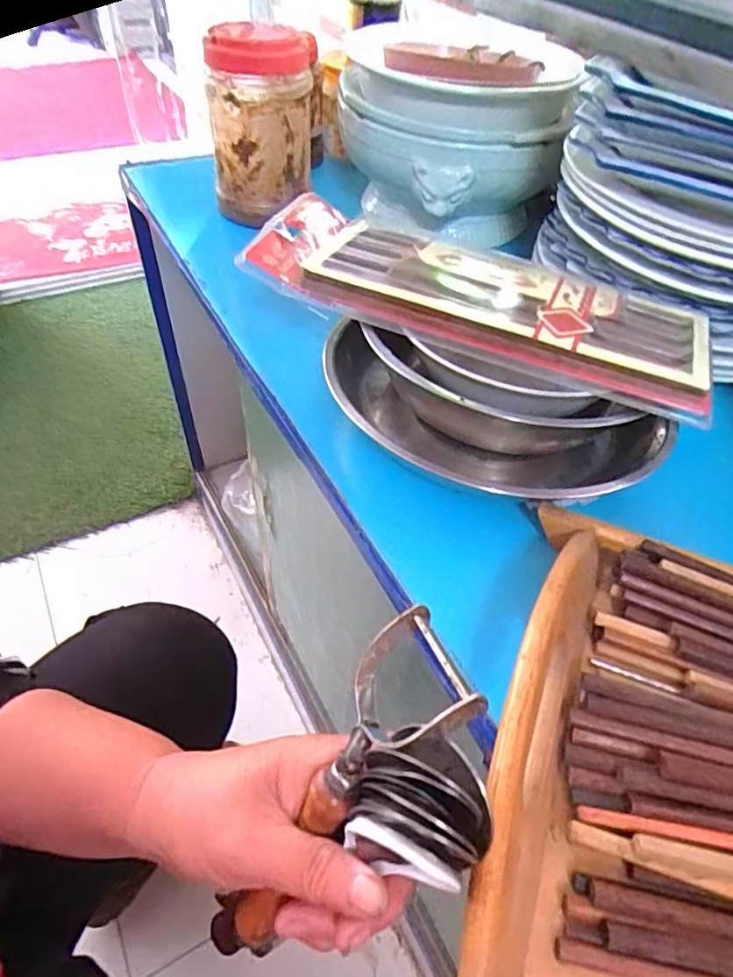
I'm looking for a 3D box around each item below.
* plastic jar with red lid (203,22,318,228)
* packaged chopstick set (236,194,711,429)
[{"bbox_3d":[-0.094,-0.321,0.526,0.092,0.143,0.101,-5,50,-9],"label":"plastic jar with red lid"},{"bbox_3d":[0.067,-0.132,0.379,0.304,0.020,0.115,23,51,15],"label":"packaged chopstick set"}]

